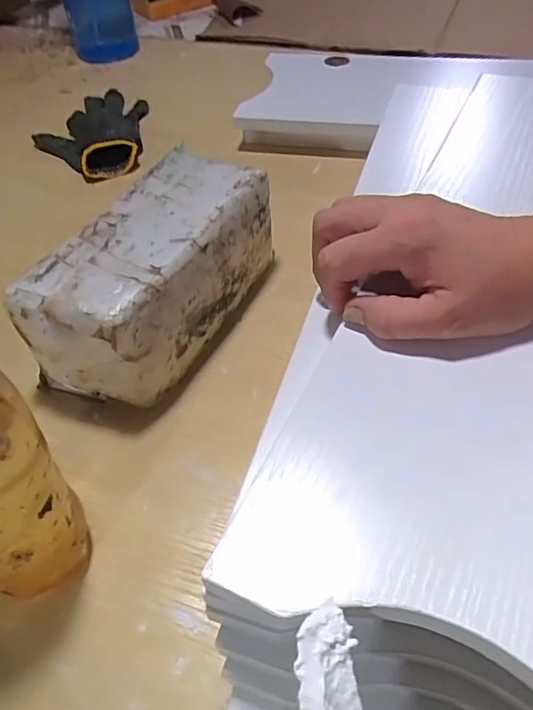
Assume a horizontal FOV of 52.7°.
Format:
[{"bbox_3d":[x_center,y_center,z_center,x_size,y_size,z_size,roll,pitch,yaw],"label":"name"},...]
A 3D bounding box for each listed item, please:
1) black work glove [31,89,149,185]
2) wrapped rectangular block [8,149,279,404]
[{"bbox_3d":[-0.232,-0.301,0.702,0.140,0.039,0.231,-6,49,-1],"label":"black work glove"},{"bbox_3d":[-0.083,-0.063,0.437,0.100,0.105,0.216,21,54,22],"label":"wrapped rectangular block"}]

